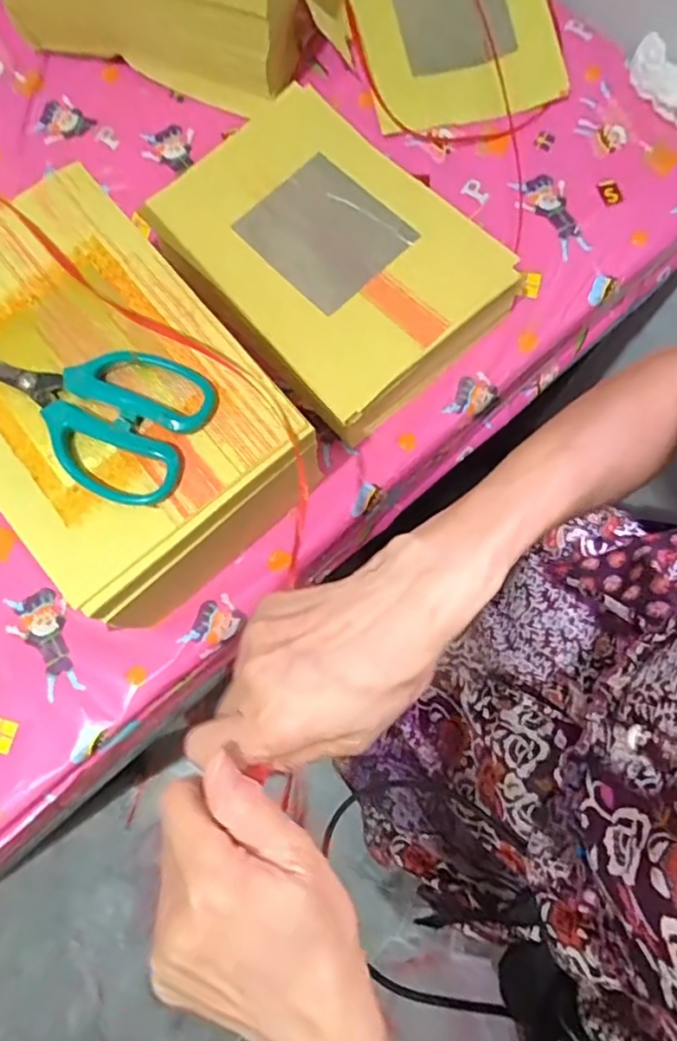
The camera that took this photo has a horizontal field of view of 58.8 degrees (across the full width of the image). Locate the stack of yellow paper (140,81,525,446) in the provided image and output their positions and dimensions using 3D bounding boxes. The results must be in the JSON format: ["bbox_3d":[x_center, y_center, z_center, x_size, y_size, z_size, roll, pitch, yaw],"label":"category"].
[{"bbox_3d":[-0.013,-0.194,0.452,0.248,0.050,0.177,44,81,11],"label":"stack of yellow paper"}]

